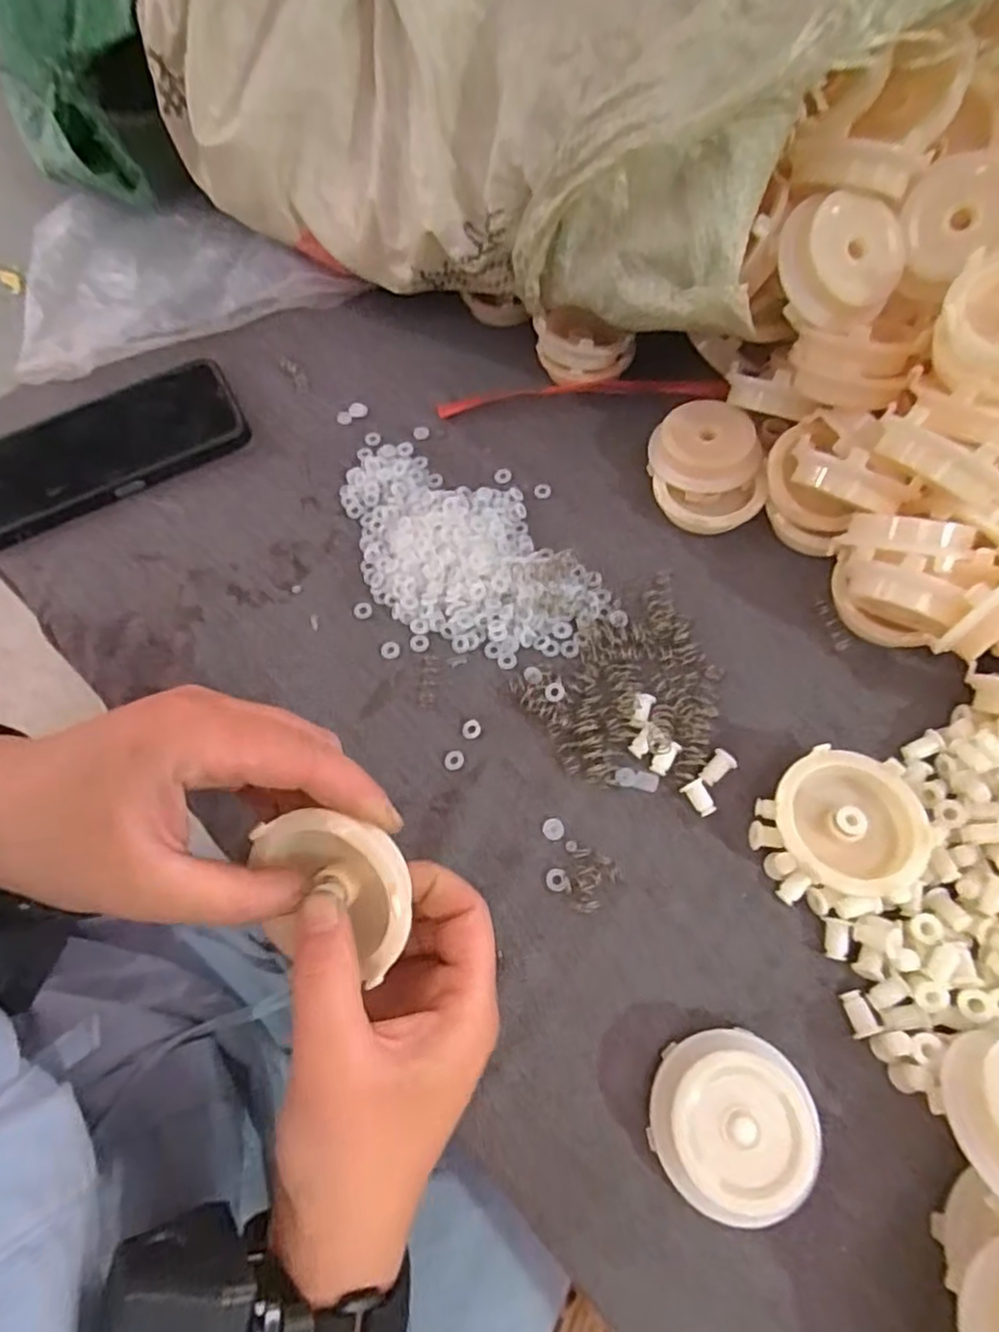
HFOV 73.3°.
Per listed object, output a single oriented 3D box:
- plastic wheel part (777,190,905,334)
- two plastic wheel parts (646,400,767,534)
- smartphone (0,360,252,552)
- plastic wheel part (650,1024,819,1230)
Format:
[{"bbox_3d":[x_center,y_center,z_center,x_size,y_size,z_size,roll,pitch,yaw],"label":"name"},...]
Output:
[{"bbox_3d":[0.153,-0.180,0.299,0.050,0.019,0.055,-5,102,-6],"label":"plastic wheel part"},{"bbox_3d":[0.111,-0.108,0.363,0.056,0.031,0.071,-8,65,0],"label":"two plastic wheel parts"},{"bbox_3d":[-0.236,-0.131,0.400,0.161,0.011,0.081,-27,67,-9],"label":"smartphone"},{"bbox_3d":[0.083,0.164,0.240,0.055,0.023,0.056,-17,65,-5],"label":"plastic wheel part"}]

